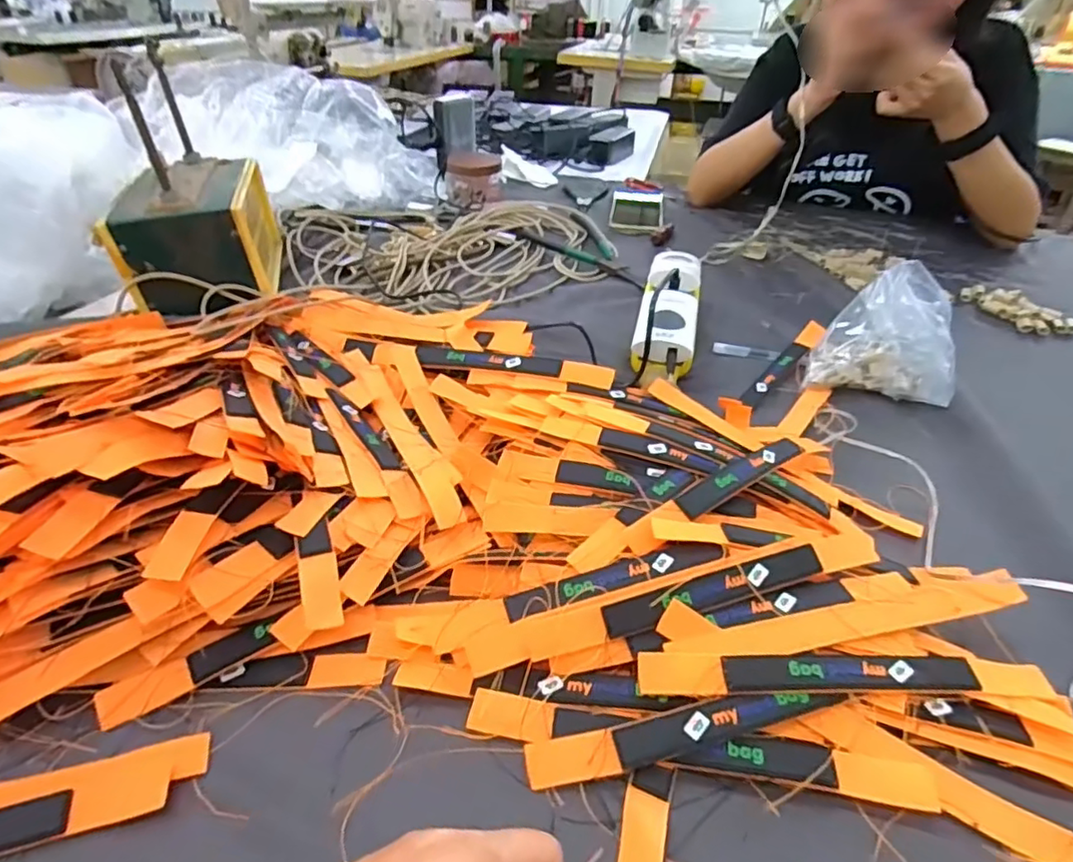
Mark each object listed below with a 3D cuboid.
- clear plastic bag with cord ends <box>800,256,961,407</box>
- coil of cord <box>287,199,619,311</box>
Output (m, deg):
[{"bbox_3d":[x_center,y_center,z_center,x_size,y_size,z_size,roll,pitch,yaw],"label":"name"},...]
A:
[{"bbox_3d":[0.331,-0.093,0.560,0.120,0.099,0.093,17,41,20],"label":"clear plastic bag with cord ends"},{"bbox_3d":[-0.104,-0.235,0.790,0.422,0.041,0.279,-8,39,-11],"label":"coil of cord"}]

